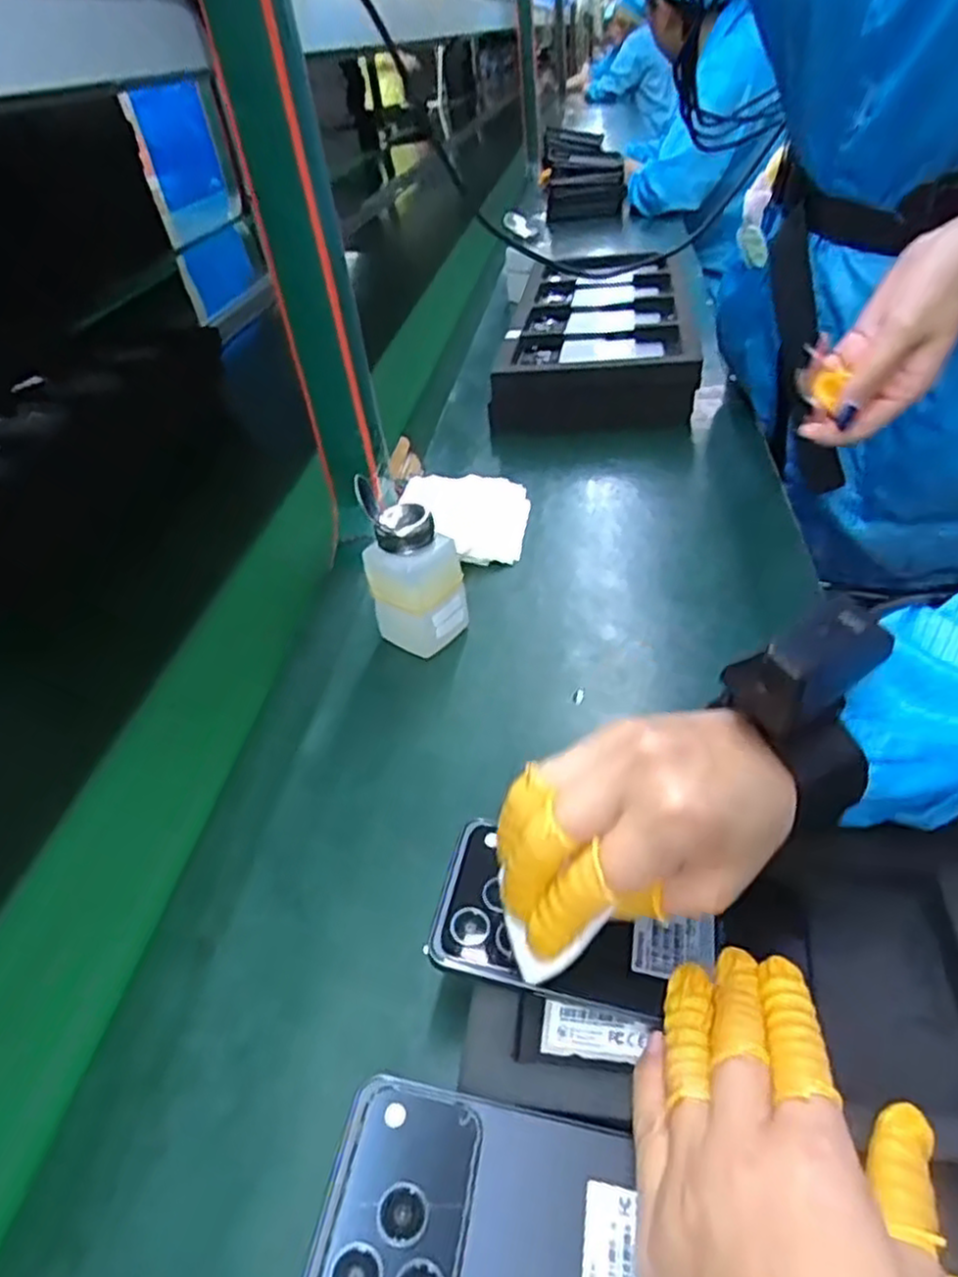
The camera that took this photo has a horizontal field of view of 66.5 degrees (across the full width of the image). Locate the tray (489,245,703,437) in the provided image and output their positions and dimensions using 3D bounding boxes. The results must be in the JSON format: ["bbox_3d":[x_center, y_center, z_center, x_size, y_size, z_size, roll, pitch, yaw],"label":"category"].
[{"bbox_3d":[0.162,-0.406,0.958,0.241,0.078,0.515,2,40,12],"label":"tray"}]

